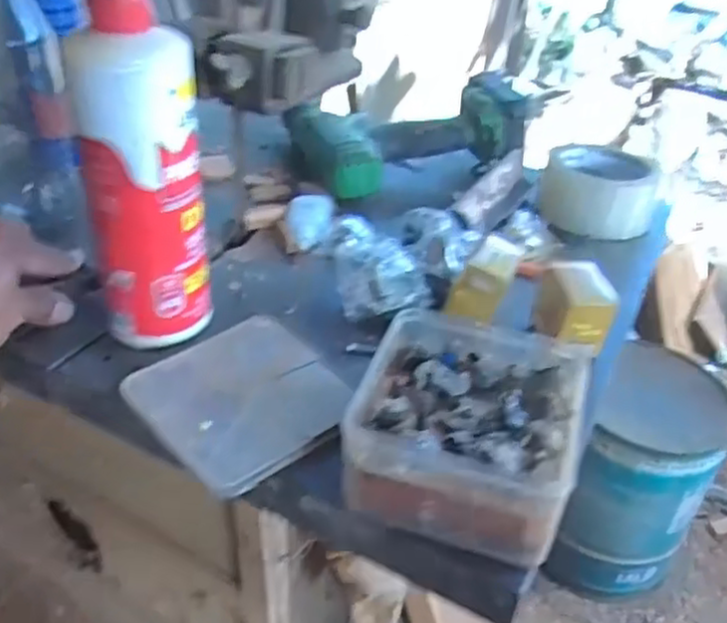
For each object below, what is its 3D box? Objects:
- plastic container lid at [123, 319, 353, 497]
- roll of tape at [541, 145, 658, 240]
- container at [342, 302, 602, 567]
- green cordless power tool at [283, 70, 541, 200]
[{"bbox_3d":[-0.068,0.046,0.414,0.104,0.010,0.112,-20,41,-36],"label":"plastic container lid"},{"bbox_3d":[0.208,-0.108,0.641,0.092,0.053,0.088,3,33,-2],"label":"roll of tape"},{"bbox_3d":[0.055,0.060,0.377,0.110,0.052,0.129,15,33,11],"label":"container"},{"bbox_3d":[0.044,-0.171,0.680,0.223,0.075,0.150,1,32,-10],"label":"green cordless power tool"}]

